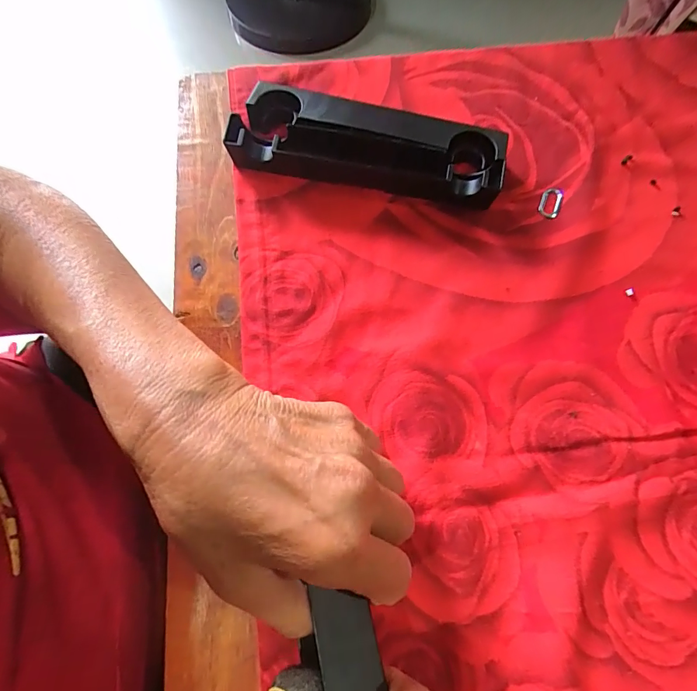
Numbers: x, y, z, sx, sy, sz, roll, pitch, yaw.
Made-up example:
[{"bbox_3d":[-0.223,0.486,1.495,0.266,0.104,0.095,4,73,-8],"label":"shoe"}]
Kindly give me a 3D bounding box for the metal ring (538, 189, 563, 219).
[{"bbox_3d":[0.153,-0.108,0.302,0.015,0.005,0.027,18,71,8],"label":"metal ring"}]

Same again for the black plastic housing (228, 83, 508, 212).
[{"bbox_3d":[0.015,-0.148,0.298,0.194,0.034,0.067,10,70,4],"label":"black plastic housing"}]

